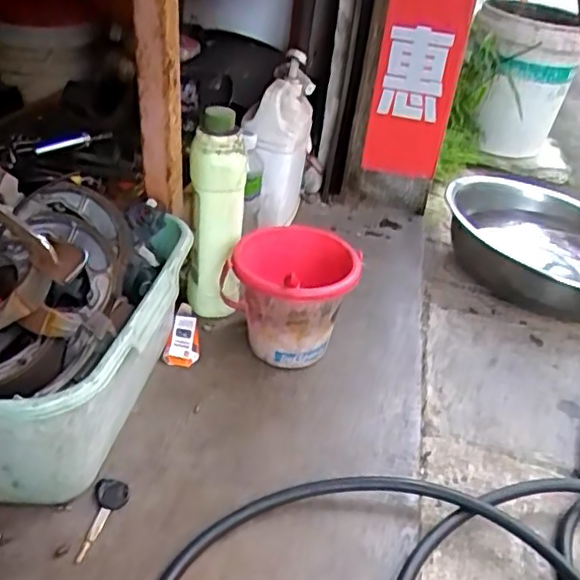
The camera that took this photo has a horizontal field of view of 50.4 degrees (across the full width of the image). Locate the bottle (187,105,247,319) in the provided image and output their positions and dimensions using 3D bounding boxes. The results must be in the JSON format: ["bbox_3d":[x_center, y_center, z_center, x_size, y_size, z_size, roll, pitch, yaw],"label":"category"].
[{"bbox_3d":[-0.093,-0.084,0.754,0.057,0.256,0.057,-5,35,-16],"label":"bottle"}]

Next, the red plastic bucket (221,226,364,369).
[{"bbox_3d":[-0.005,0.014,0.747,0.156,0.139,0.131,6,34,0],"label":"red plastic bucket"}]

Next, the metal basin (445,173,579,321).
[{"bbox_3d":[0.419,-0.072,1.018,0.323,0.100,0.323,4,34,-3],"label":"metal basin"}]

